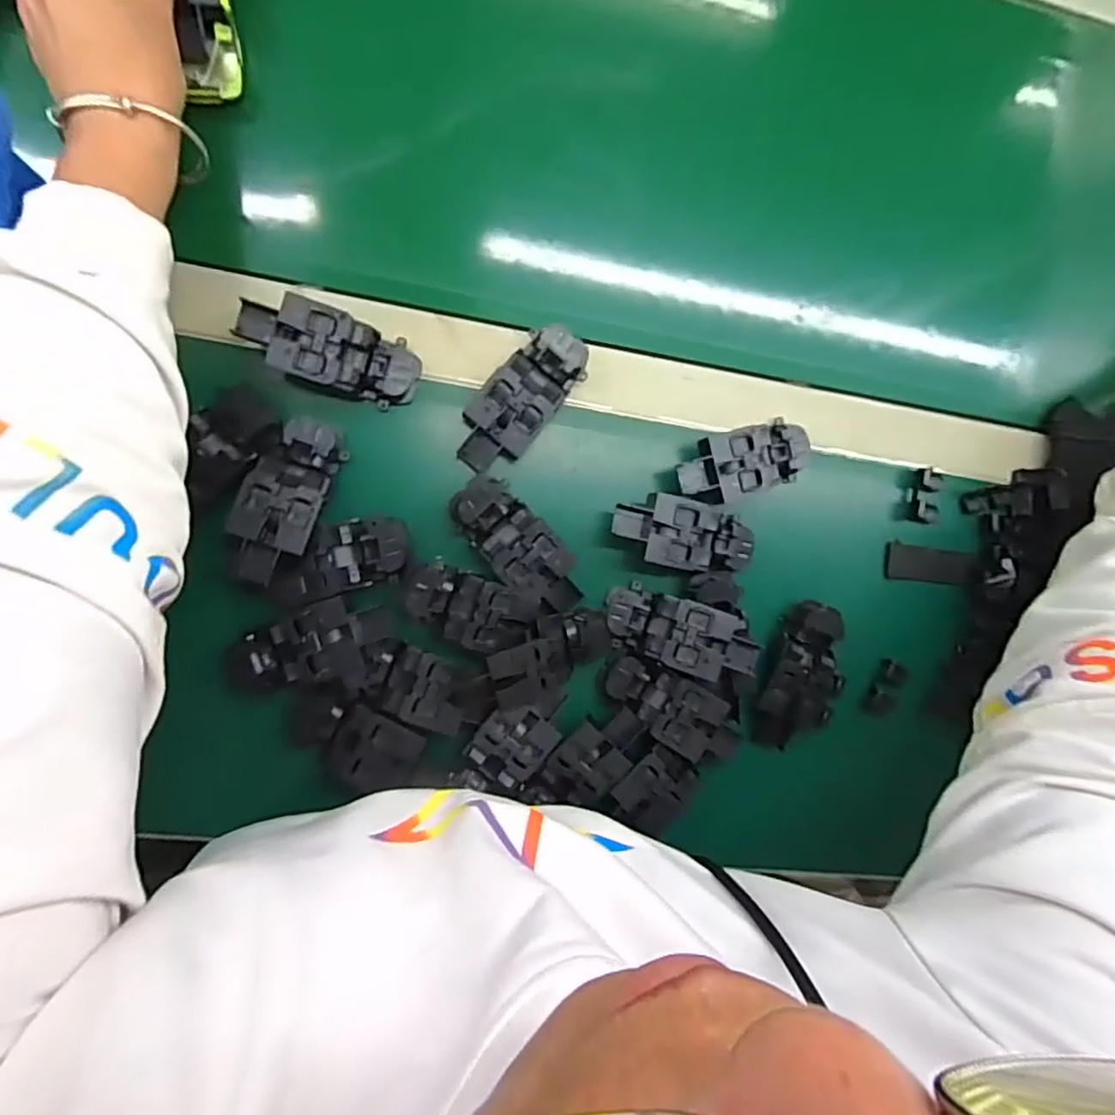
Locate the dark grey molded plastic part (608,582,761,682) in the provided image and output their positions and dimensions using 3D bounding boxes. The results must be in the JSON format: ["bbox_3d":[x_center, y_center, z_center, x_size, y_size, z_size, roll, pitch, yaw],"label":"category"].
[{"bbox_3d":[0.080,0.049,0.382,0.098,0.017,0.043,19,89,8],"label":"dark grey molded plastic part"}]

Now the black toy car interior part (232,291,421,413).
[{"bbox_3d":[-0.133,-0.120,0.348,0.099,0.020,0.046,15,90,-10],"label":"black toy car interior part"}]

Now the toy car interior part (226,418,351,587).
[{"bbox_3d":[-0.157,-0.035,0.342,0.044,0.016,0.100,21,74,-10],"label":"toy car interior part"}]

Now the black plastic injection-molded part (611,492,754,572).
[{"bbox_3d":[0.082,-0.014,0.386,0.096,0.024,0.043,11,91,-10],"label":"black plastic injection-molded part"}]

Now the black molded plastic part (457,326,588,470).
[{"bbox_3d":[-0.023,-0.098,0.371,0.042,0.025,0.100,39,86,-9],"label":"black molded plastic part"}]

